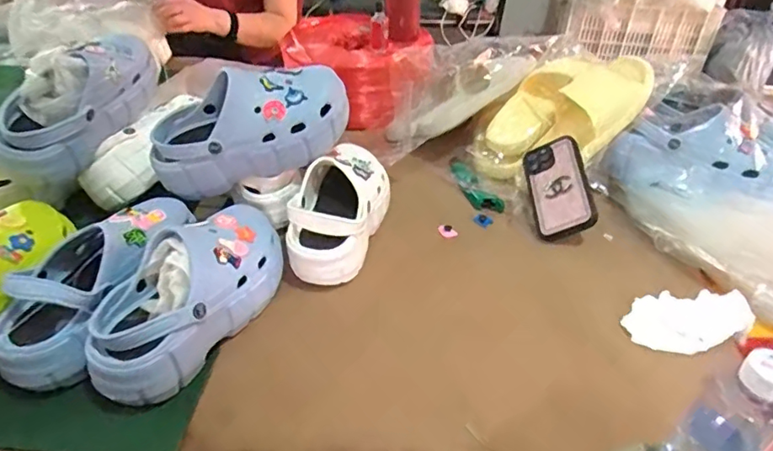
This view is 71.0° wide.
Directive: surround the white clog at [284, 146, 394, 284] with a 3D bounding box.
[{"bbox_3d":[-0.061,-0.026,0.724,0.108,0.088,0.215,7,38,7],"label":"white clog"}]

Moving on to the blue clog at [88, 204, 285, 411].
[{"bbox_3d":[-0.210,0.068,0.594,0.096,0.103,0.256,19,41,21],"label":"blue clog"}]

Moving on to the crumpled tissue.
[{"bbox_3d":[0.346,0.102,0.622,0.138,0.023,0.089,-8,39,-12],"label":"crumpled tissue"}]

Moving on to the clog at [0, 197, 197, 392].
[{"bbox_3d":[-0.307,0.048,0.572,0.109,0.083,0.248,14,54,16],"label":"clog"}]

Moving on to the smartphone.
[{"bbox_3d":[0.245,-0.057,0.777,0.080,0.013,0.163,-23,50,28],"label":"smartphone"}]

